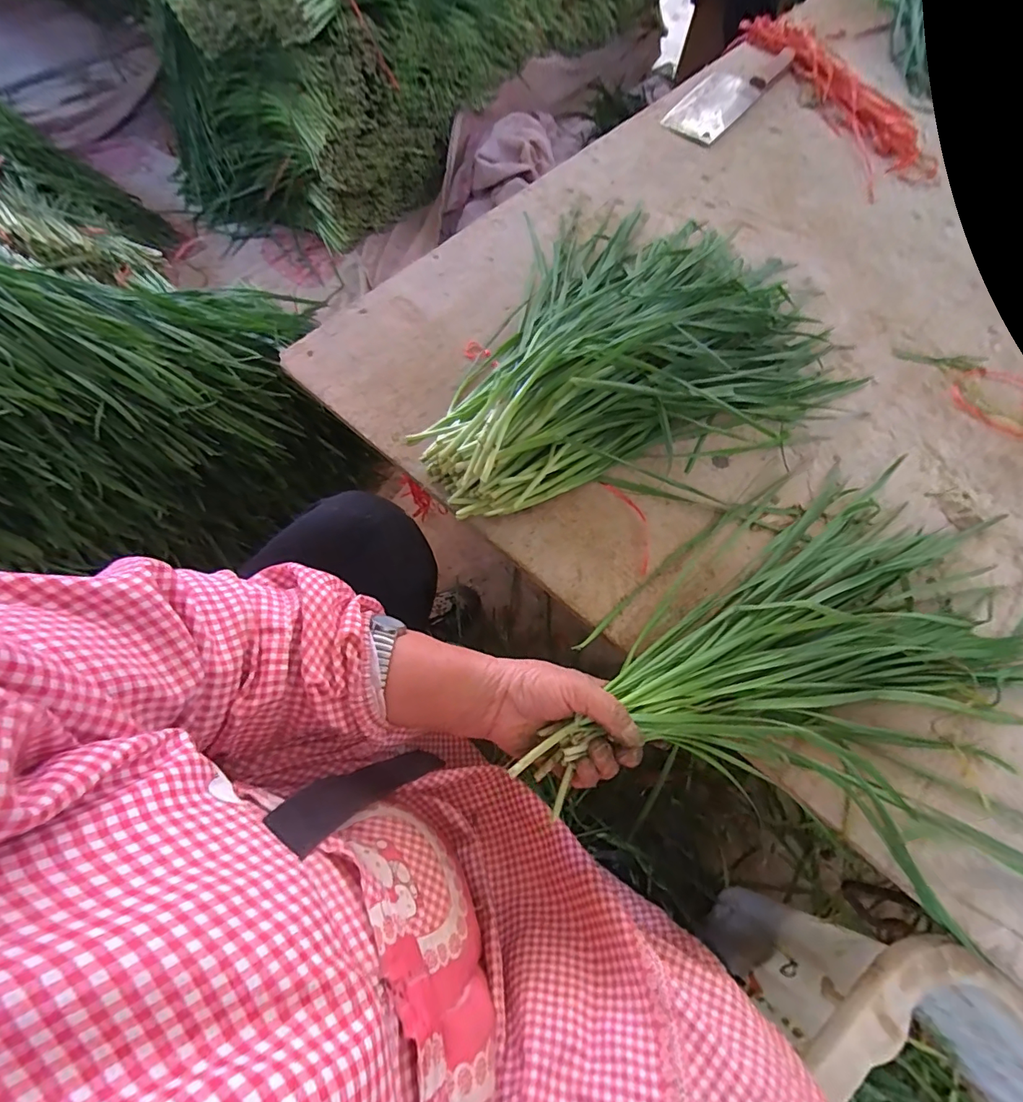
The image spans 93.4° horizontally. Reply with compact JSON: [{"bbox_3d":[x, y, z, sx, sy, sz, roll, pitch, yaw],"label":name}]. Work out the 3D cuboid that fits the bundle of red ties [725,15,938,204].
[{"bbox_3d":[0.494,-0.694,0.732,0.145,0.024,0.408,-19,70,-10],"label":"bundle of red ties"}]

